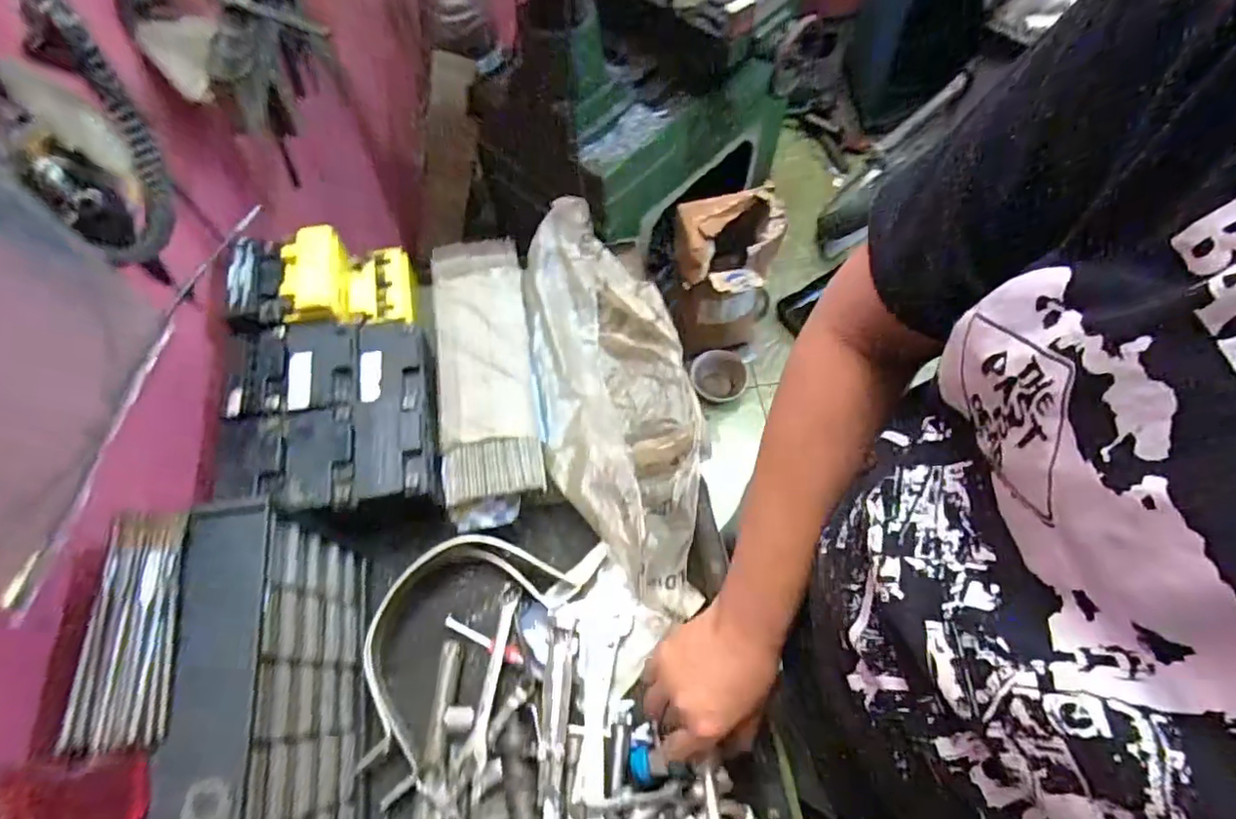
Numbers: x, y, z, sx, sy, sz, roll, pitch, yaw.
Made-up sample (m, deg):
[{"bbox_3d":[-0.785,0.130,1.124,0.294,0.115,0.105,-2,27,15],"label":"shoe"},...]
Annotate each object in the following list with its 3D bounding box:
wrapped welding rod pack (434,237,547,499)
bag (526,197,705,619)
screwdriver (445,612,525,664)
[{"bbox_3d":[-0.156,-0.060,0.698,0.105,0.032,0.340,-9,64,-3],"label":"wrapped welding rod pack"},{"bbox_3d":[-0.006,-0.020,0.695,0.169,0.090,0.478,-10,64,-3],"label":"bag"},{"bbox_3d":[-0.138,0.240,0.624,0.092,0.012,0.018,20,66,11],"label":"screwdriver"}]

